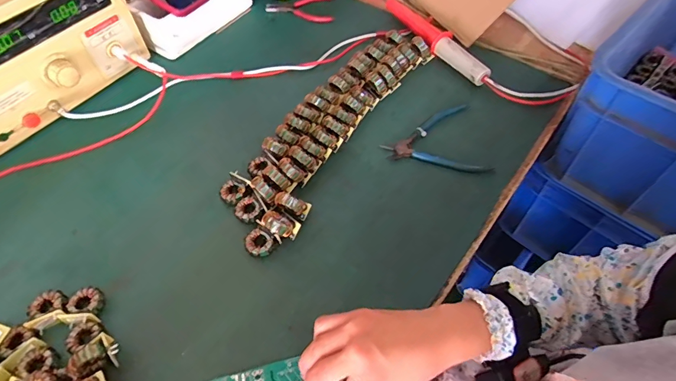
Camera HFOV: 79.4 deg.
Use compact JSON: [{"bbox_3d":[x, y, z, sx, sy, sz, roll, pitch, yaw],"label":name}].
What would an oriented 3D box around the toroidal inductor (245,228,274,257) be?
[{"bbox_3d":[-0.092,0.063,0.480,0.031,0.017,0.031,0,55,0],"label":"toroidal inductor"}]

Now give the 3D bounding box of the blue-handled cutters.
[{"bbox_3d":[0.144,-0.082,0.584,0.144,0.010,0.119,8,56,6],"label":"blue-handled cutters"}]

